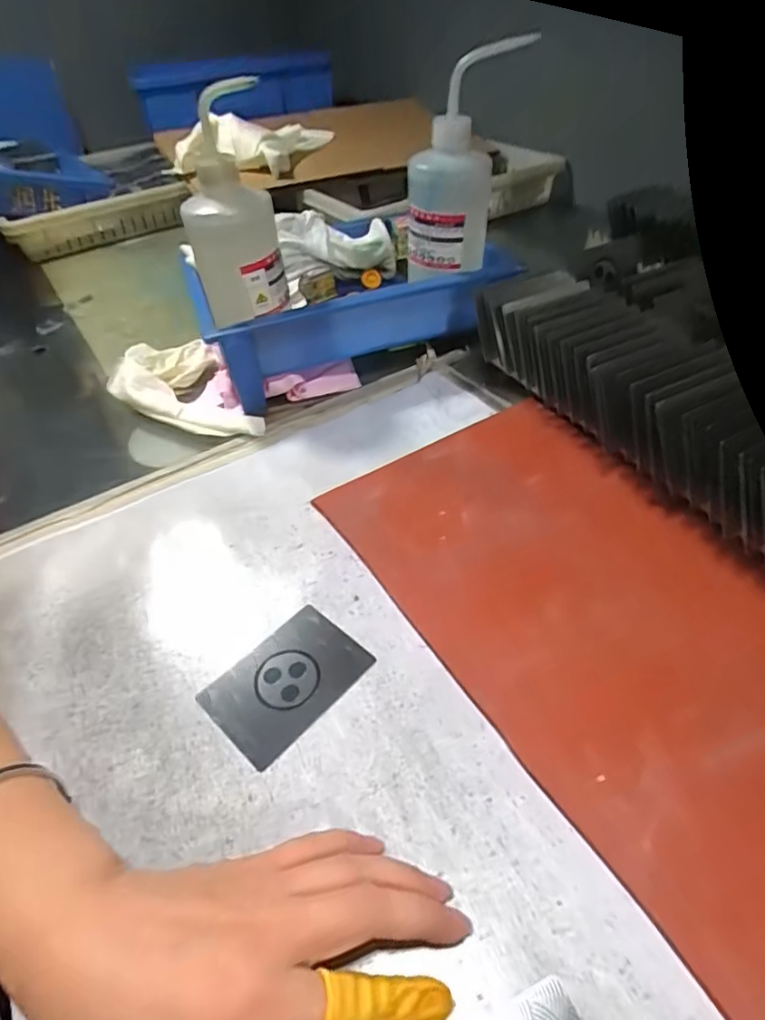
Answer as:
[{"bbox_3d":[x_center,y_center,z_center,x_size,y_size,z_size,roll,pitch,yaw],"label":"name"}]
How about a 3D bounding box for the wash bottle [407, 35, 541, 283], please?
[{"bbox_3d":[0.061,-0.289,0.481,0.094,0.152,0.060,-22,47,-16],"label":"wash bottle"}]

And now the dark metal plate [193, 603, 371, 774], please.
[{"bbox_3d":[-0.055,0.097,0.324,0.059,0.004,0.085,33,56,32],"label":"dark metal plate"}]

